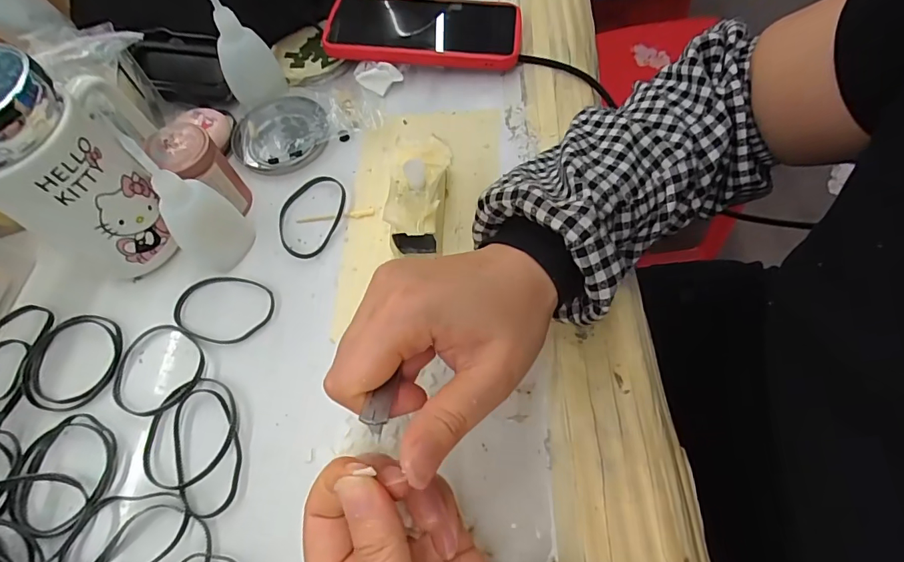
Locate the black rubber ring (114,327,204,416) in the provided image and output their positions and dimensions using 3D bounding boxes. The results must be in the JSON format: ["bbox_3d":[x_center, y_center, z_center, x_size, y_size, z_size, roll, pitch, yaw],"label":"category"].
[{"bbox_3d":[-0.189,0.057,0.298,0.060,0.008,0.058,-2,63,3],"label":"black rubber ring"}]

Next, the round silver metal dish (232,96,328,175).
[{"bbox_3d":[-0.141,-0.125,0.384,0.079,0.009,0.080,-2,63,3],"label":"round silver metal dish"}]

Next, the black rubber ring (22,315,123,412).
[{"bbox_3d":[-0.250,0.053,0.306,0.061,0.005,0.063,-2,63,3],"label":"black rubber ring"}]

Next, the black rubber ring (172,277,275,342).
[{"bbox_3d":[-0.156,0.019,0.317,0.070,0.004,0.048,10,64,9],"label":"black rubber ring"}]

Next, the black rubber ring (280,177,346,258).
[{"bbox_3d":[-0.106,-0.048,0.347,0.047,0.005,0.070,3,63,5],"label":"black rubber ring"}]

